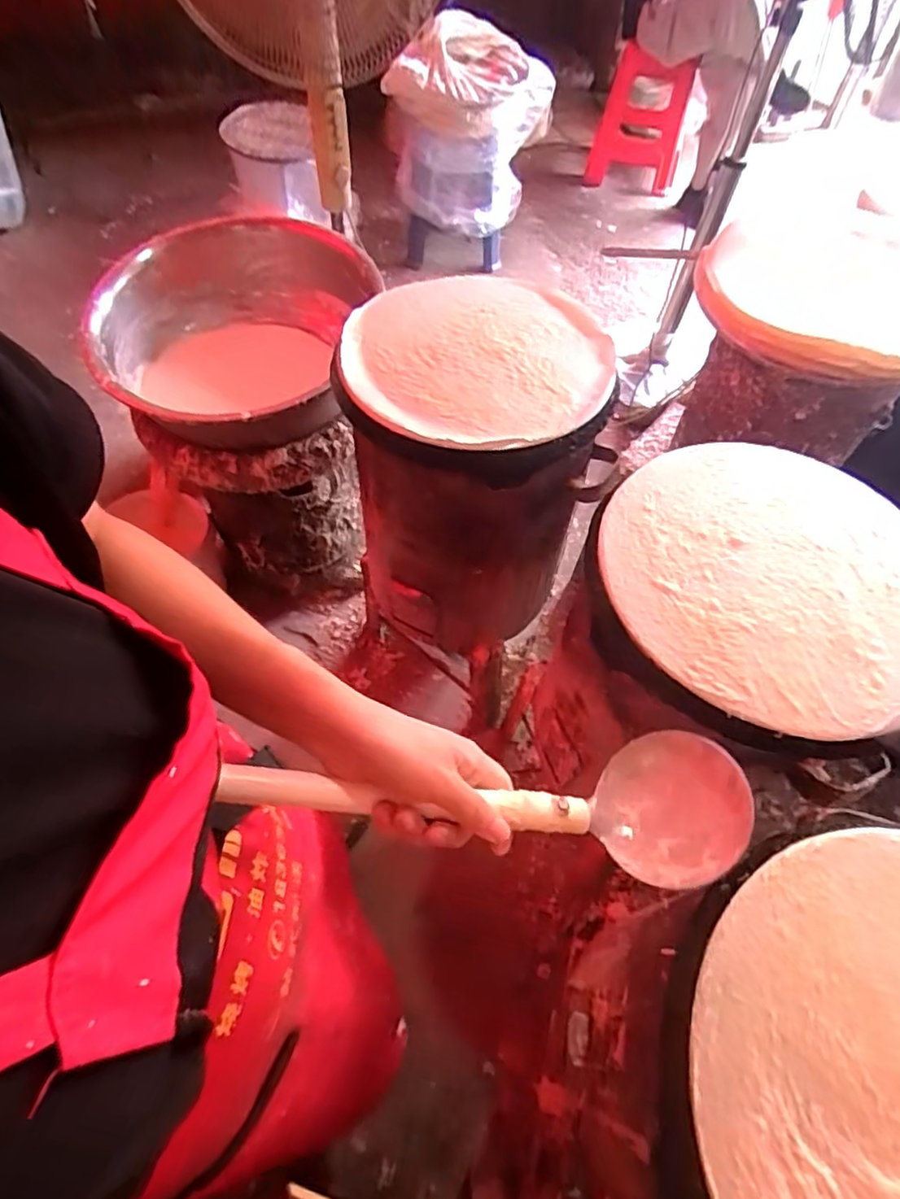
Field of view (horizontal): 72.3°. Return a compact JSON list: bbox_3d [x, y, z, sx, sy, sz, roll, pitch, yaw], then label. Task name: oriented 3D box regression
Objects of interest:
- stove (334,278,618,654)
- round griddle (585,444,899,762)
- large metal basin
[{"bbox_3d":[0.021,-0.217,1.021,0.387,0.441,0.403,-9,58,-7],"label":"stove"},{"bbox_3d":[0.342,-0.024,0.665,0.361,0.030,0.384,1,57,-1],"label":"round griddle"},{"bbox_3d":[-0.394,-0.473,1.128,0.436,0.194,0.471,1,57,-1],"label":"large metal basin"}]

